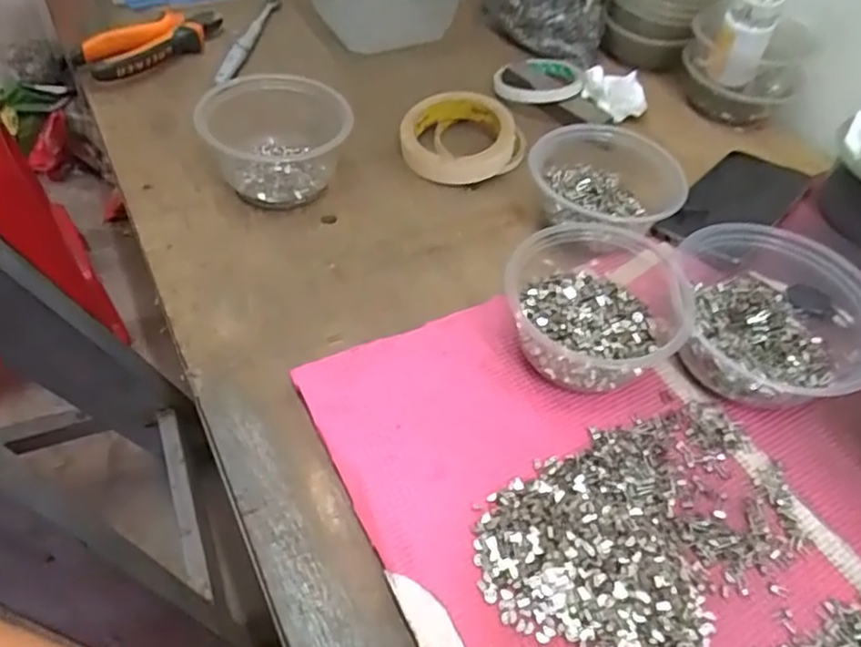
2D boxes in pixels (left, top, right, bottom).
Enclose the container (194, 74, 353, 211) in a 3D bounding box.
[{"bbox_3d":[-0.124,-0.147,0.533,0.120,0.065,0.098,2,52,-2],"label":"container"}]

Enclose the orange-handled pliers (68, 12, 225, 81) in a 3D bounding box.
[{"bbox_3d":[-0.269,-0.275,0.641,0.056,0.029,0.138,33,57,20],"label":"orange-handled pliers"}]

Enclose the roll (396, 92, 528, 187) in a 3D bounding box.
[{"bbox_3d":[0.028,-0.166,0.592,0.106,0.031,0.106,1,52,-4],"label":"roll"}]

